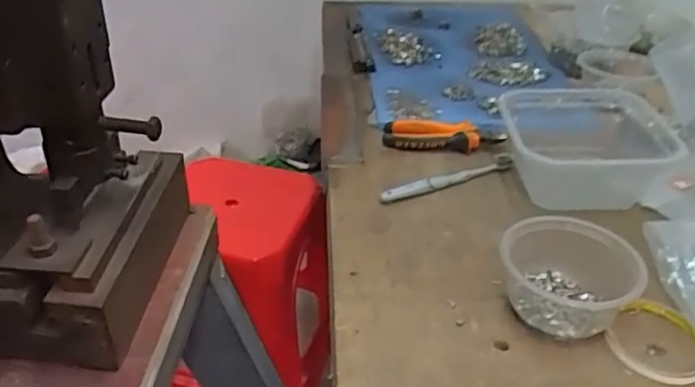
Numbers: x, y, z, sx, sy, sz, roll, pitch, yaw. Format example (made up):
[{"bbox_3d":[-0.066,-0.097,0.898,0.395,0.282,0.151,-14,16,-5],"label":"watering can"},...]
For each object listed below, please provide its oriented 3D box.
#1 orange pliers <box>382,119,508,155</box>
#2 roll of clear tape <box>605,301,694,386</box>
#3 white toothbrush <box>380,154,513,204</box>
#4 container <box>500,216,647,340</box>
[{"bbox_3d":[0.121,-0.073,0.786,0.148,0.027,0.048,4,33,8],"label":"orange pliers"},{"bbox_3d":[0.264,0.122,0.523,0.074,0.017,0.083,21,39,29],"label":"roll of clear tape"},{"bbox_3d":[0.117,-0.017,0.723,0.182,0.019,0.019,-17,36,-23],"label":"white toothbrush"},{"bbox_3d":[0.195,0.074,0.550,0.109,0.062,0.109,-1,33,0],"label":"container"}]

